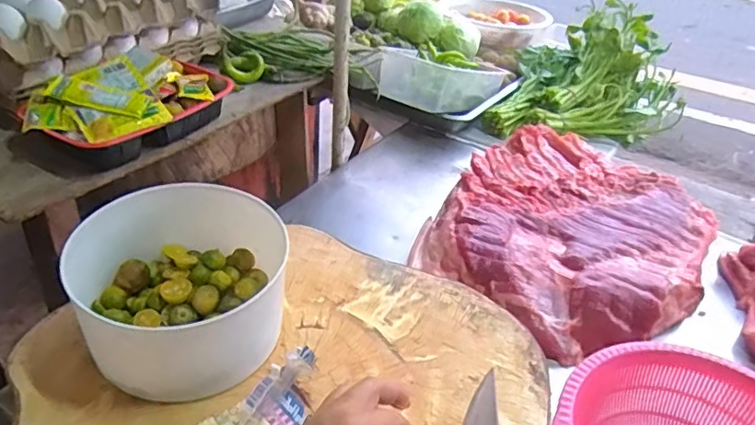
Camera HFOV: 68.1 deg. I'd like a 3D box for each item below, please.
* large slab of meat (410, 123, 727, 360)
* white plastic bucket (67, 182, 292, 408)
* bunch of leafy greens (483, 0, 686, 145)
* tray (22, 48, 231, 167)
[{"bbox_3d":[0.257,0.023,0.748,0.319,0.057,0.357,28,45,26],"label":"large slab of meat"},{"bbox_3d":[-0.161,0.061,0.470,0.157,0.100,0.162,3,39,-2],"label":"white plastic bucket"},{"bbox_3d":[0.407,-0.258,1.039,0.292,0.165,0.328,19,41,18],"label":"bunch of leafy greens"},{"bbox_3d":[-0.272,-0.124,0.633,0.115,0.066,0.220,29,45,27],"label":"tray"}]

